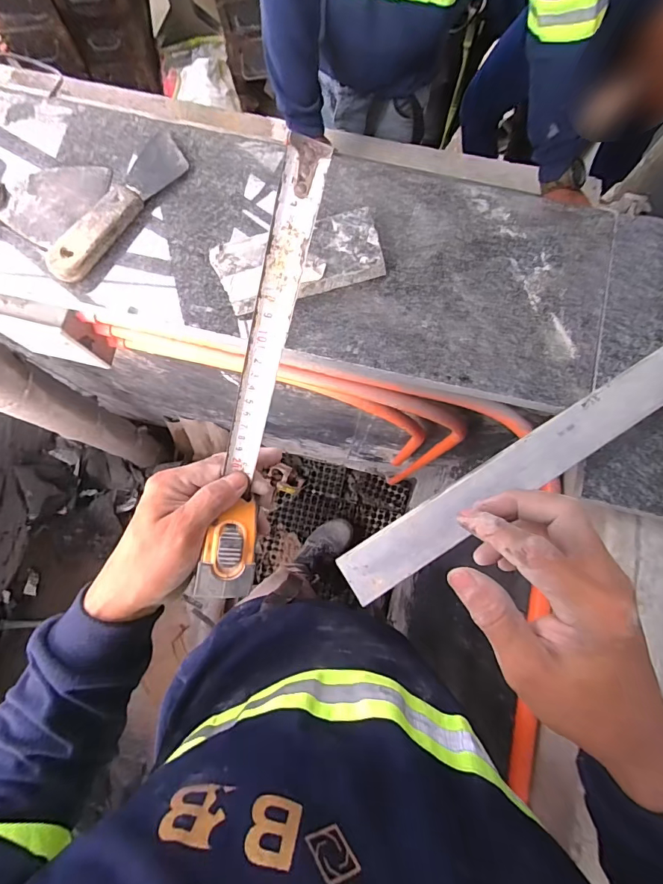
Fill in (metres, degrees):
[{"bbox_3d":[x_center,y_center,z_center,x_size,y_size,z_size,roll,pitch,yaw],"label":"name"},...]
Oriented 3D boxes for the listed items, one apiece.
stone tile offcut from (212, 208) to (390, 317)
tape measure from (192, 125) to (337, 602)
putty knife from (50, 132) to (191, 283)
[{"bbox_3d":[-0.028,-0.163,0.381,0.145,0.017,0.060,-17,81,-3],"label":"stone tile offcut"},{"bbox_3d":[-0.043,-0.025,0.270,0.036,0.057,0.275,16,111,3],"label":"tape measure"},{"bbox_3d":[-0.193,-0.217,0.389,0.043,0.018,0.172,29,81,5],"label":"putty knife"}]

